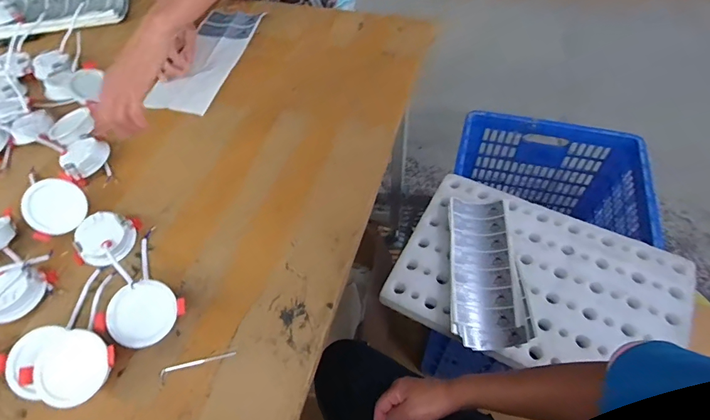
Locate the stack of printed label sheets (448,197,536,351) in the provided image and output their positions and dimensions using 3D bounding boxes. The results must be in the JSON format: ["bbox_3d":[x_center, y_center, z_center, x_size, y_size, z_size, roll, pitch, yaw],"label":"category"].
[{"bbox_3d":[0.270,0.115,0.874,0.143,0.039,0.337,4,57,4],"label":"stack of printed label sheets"}]

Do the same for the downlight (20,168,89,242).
[{"bbox_3d":[-0.407,-0.004,0.575,0.072,0.024,0.072,0,90,-20],"label":"downlight"}]

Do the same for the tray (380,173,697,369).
[{"bbox_3d":[0.385,0.151,0.888,0.551,0.030,0.385,24,60,16],"label":"tray"}]

